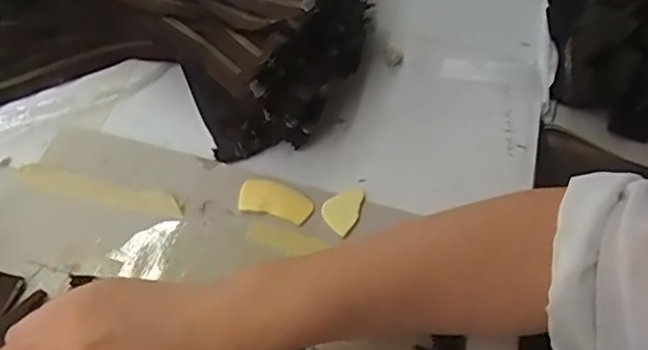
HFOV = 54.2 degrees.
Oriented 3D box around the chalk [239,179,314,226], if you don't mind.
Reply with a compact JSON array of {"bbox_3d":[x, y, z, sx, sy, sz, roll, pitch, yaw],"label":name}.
[{"bbox_3d":[-0.035,0.018,0.467,0.054,0.005,0.029,13,56,8],"label":"chalk"}]

